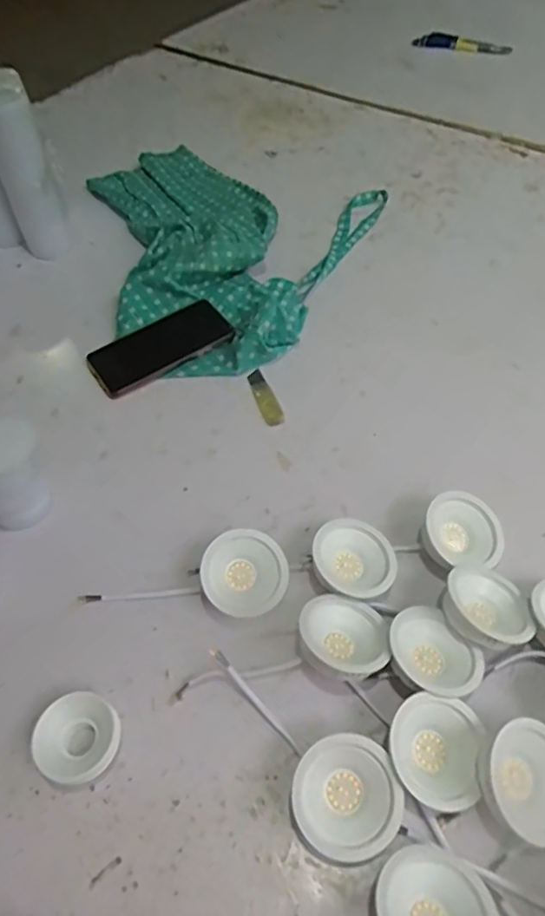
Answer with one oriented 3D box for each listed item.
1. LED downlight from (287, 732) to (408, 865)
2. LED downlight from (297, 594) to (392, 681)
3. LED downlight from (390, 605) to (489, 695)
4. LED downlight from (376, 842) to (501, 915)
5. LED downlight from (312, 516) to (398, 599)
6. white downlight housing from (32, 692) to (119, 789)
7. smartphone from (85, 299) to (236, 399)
[{"bbox_3d":[0.048,0.227,0.396,0.070,0.036,0.067,-1,52,1],"label":"LED downlight"},{"bbox_3d":[0.054,0.137,0.453,0.065,0.032,0.062,8,53,7],"label":"LED downlight"},{"bbox_3d":[0.119,0.150,0.450,0.059,0.030,0.069,-32,58,-21],"label":"LED downlight"},{"bbox_3d":[0.097,0.271,0.356,0.063,0.035,0.067,-1,52,1],"label":"LED downlight"},{"bbox_3d":[0.069,0.088,0.502,0.064,0.035,0.071,-29,57,-20],"label":"LED downlight"},{"bbox_3d":[-0.137,0.201,0.427,0.056,0.030,0.056,-1,52,1],"label":"white downlight housing"},{"bbox_3d":[-0.129,-0.129,0.686,0.163,0.014,0.080,-29,57,-20],"label":"smartphone"}]

